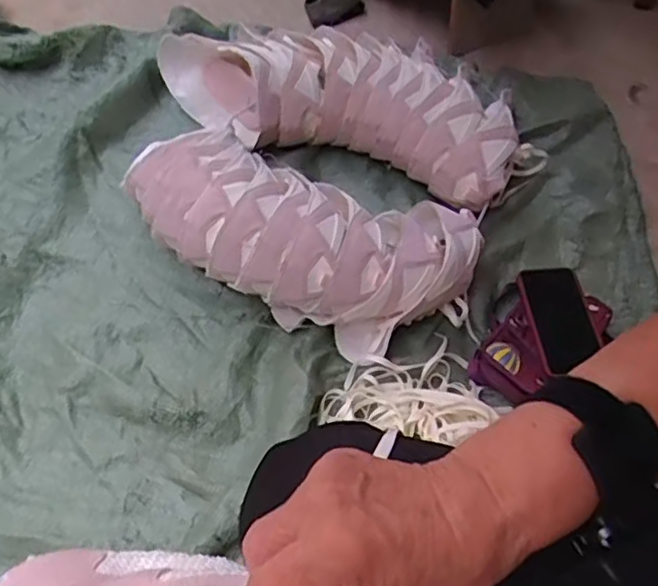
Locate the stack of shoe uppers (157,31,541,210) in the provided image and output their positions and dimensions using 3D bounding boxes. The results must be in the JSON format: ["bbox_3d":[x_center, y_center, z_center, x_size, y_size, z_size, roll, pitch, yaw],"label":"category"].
[{"bbox_3d":[0.039,-0.302,0.981,0.578,0.134,0.239,21,61,10],"label":"stack of shoe uppers"}]

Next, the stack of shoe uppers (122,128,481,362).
[{"bbox_3d":[-0.036,-0.072,0.833,0.435,0.143,0.197,20,61,9],"label":"stack of shoe uppers"}]

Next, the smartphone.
[{"bbox_3d":[0.308,0.031,0.854,0.086,0.009,0.153,-8,60,-7],"label":"smartphone"}]

